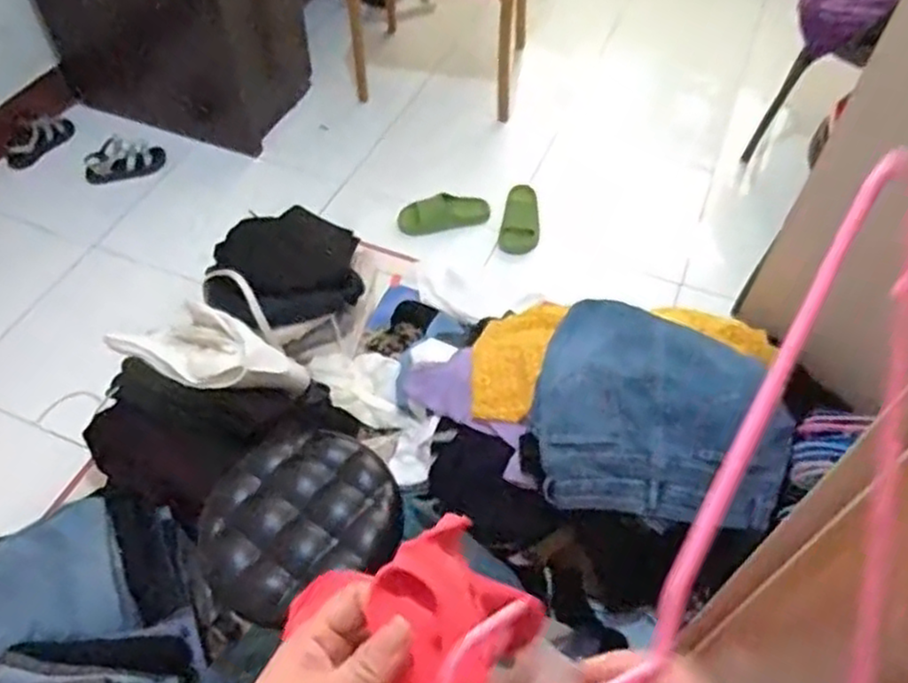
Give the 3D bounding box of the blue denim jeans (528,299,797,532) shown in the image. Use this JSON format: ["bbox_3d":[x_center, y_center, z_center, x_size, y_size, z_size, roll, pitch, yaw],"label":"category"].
[{"bbox_3d":[0.323,0.110,1.167,0.370,0.195,0.308,15,54,9],"label":"blue denim jeans"}]

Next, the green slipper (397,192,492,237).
[{"bbox_3d":[-0.031,-0.357,1.944,0.248,0.066,0.097,-6,52,11],"label":"green slipper"}]

